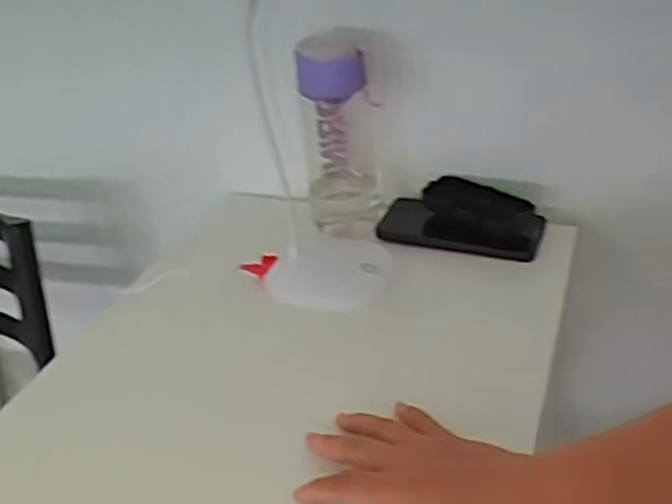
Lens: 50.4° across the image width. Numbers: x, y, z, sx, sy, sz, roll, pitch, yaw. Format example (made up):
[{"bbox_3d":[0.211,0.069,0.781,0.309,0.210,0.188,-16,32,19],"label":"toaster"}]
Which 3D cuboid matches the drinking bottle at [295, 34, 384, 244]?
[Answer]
[{"bbox_3d":[0.003,-0.112,0.692,0.068,0.196,0.063,-4,31,4],"label":"drinking bottle"}]

